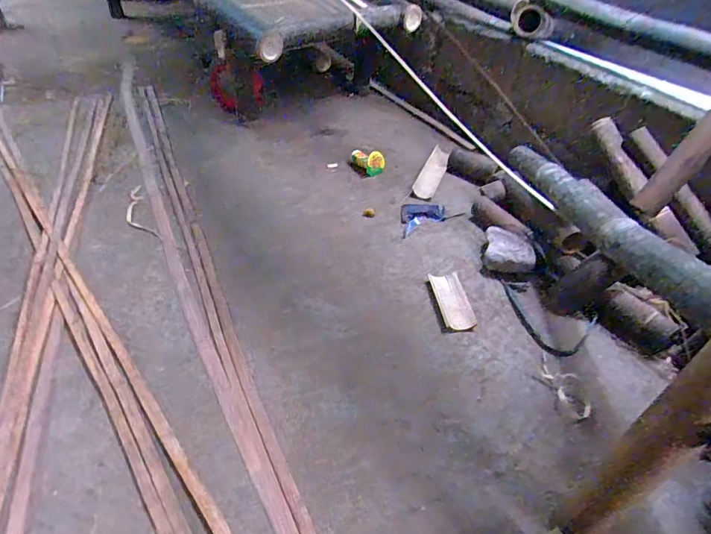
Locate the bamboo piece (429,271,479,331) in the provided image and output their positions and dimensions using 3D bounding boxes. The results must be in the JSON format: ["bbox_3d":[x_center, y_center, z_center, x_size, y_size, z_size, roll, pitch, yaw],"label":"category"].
[{"bbox_3d":[0.216,0.072,0.976,0.074,0.029,0.172,-1,43,-7],"label":"bamboo piece"}]

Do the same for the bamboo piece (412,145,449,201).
[{"bbox_3d":[0.236,-0.284,1.357,0.072,0.043,0.219,21,62,17],"label":"bamboo piece"}]

